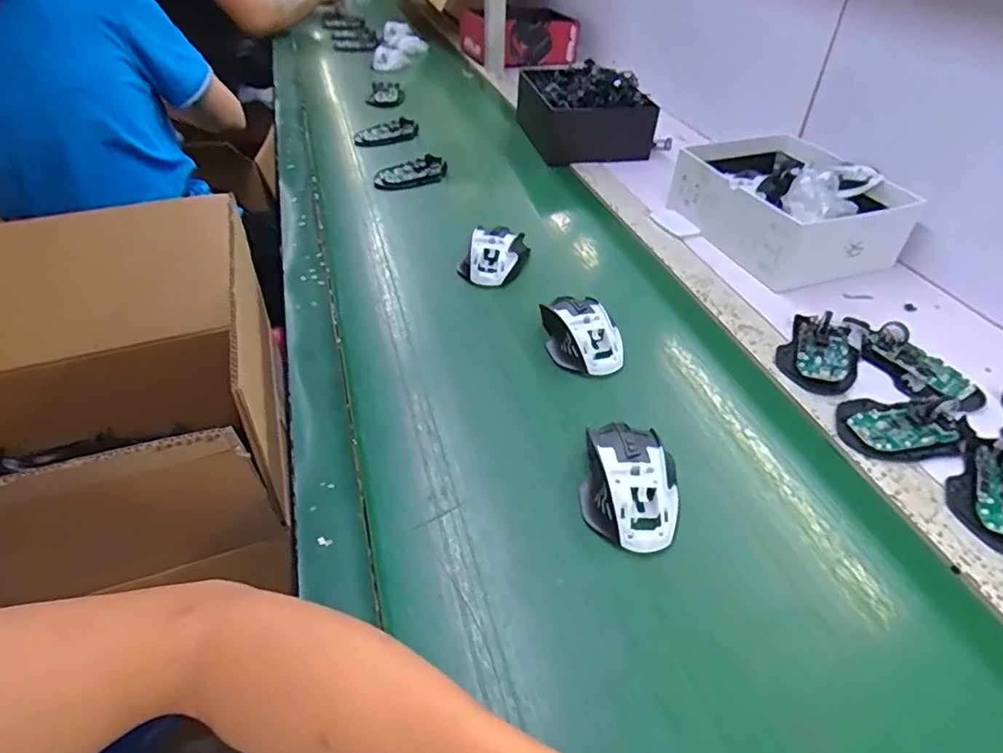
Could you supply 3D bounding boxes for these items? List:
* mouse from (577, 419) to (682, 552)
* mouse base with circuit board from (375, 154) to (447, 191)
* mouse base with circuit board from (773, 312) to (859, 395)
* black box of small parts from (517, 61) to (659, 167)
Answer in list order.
[{"bbox_3d":[0.099,0.080,0.453,0.069,0.036,0.102,4,42,3],"label":"mouse"},{"bbox_3d":[-0.134,-0.306,0.882,0.117,0.031,0.048,-18,45,-20],"label":"mouse base with circuit board"},{"bbox_3d":[0.324,-0.025,0.591,0.072,0.020,0.102,27,47,26],"label":"mouse base with circuit board"},{"bbox_3d":[0.139,-0.459,1.009,0.196,0.098,0.207,-5,41,-10],"label":"black box of small parts"}]

